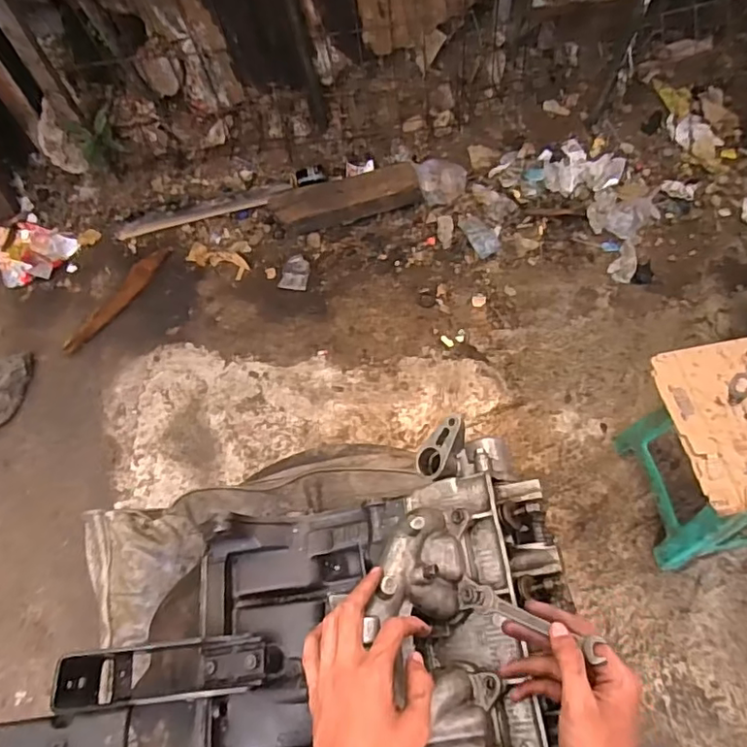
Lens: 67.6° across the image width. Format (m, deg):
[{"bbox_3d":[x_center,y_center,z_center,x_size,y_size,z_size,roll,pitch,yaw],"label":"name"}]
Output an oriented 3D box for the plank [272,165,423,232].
[{"bbox_3d":[-0.087,-0.531,1.662,0.443,0.083,0.105,-11,60,-2],"label":"plank"}]

